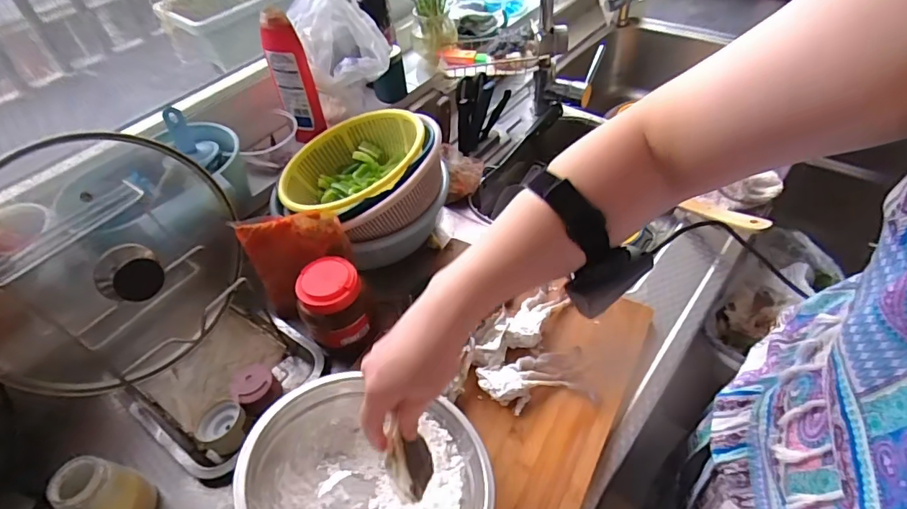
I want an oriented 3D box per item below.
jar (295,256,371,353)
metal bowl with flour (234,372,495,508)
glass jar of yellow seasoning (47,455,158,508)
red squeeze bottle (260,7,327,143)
[{"bbox_3d":[-0.141,0.058,0.588,0.076,0.091,0.074,-3,47,4],"label":"jar"},{"bbox_3d":[-0.078,0.216,0.452,0.216,0.085,0.216,12,32,-7],"label":"metal bowl with flour"},{"bbox_3d":[-0.341,0.245,0.497,0.051,0.111,0.051,-3,47,4],"label":"glass jar of yellow seasoning"},{"bbox_3d":[-0.243,-0.265,0.756,0.054,0.197,0.034,-19,48,-11],"label":"red squeeze bottle"}]

